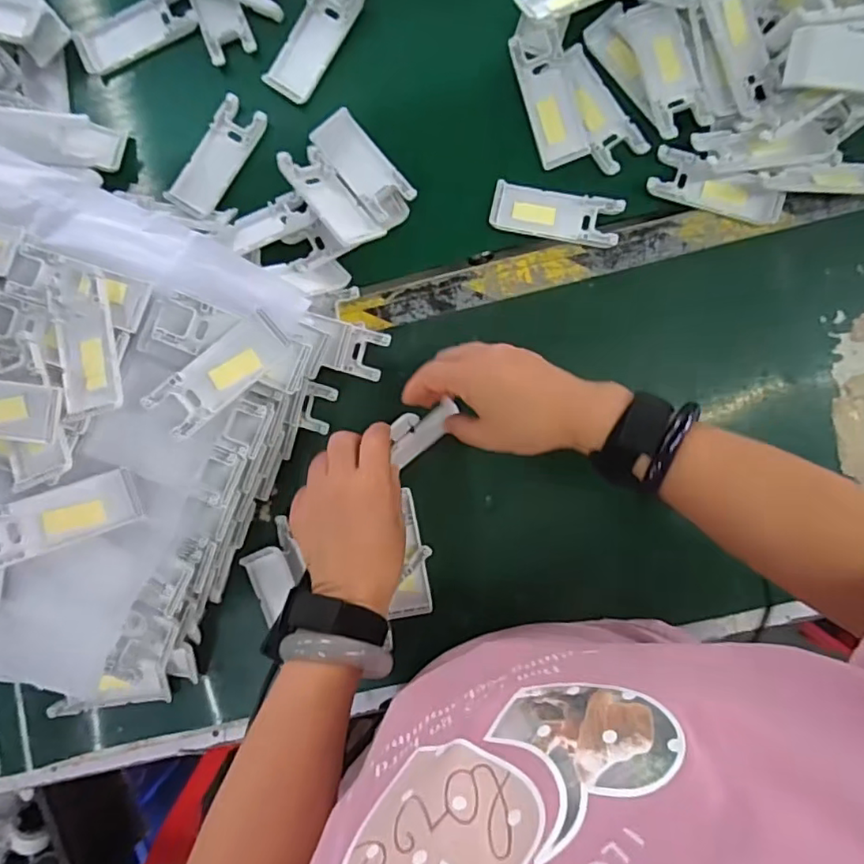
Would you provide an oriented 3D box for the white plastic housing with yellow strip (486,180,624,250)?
[{"bbox_3d":[0.102,-0.180,0.482,0.103,0.012,0.040,12,91,2],"label":"white plastic housing with yellow strip"}]

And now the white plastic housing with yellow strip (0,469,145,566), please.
[{"bbox_3d":[-0.253,0.058,0.393,0.105,0.007,0.038,-18,90,-18],"label":"white plastic housing with yellow strip"}]

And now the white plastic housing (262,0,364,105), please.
[{"bbox_3d":[-0.099,-0.331,0.492,0.040,0.010,0.104,33,92,2],"label":"white plastic housing"}]

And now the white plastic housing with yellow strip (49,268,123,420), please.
[{"bbox_3d":[-0.239,-0.064,0.403,0.041,0.014,0.106,-14,81,7],"label":"white plastic housing with yellow strip"}]

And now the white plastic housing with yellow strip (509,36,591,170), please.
[{"bbox_3d":[0.099,-0.273,0.480,0.043,0.011,0.100,-17,90,2],"label":"white plastic housing with yellow strip"}]

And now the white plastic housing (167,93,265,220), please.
[{"bbox_3d":[-0.183,-0.233,0.499,0.041,0.011,0.103,30,92,2],"label":"white plastic housing"}]

